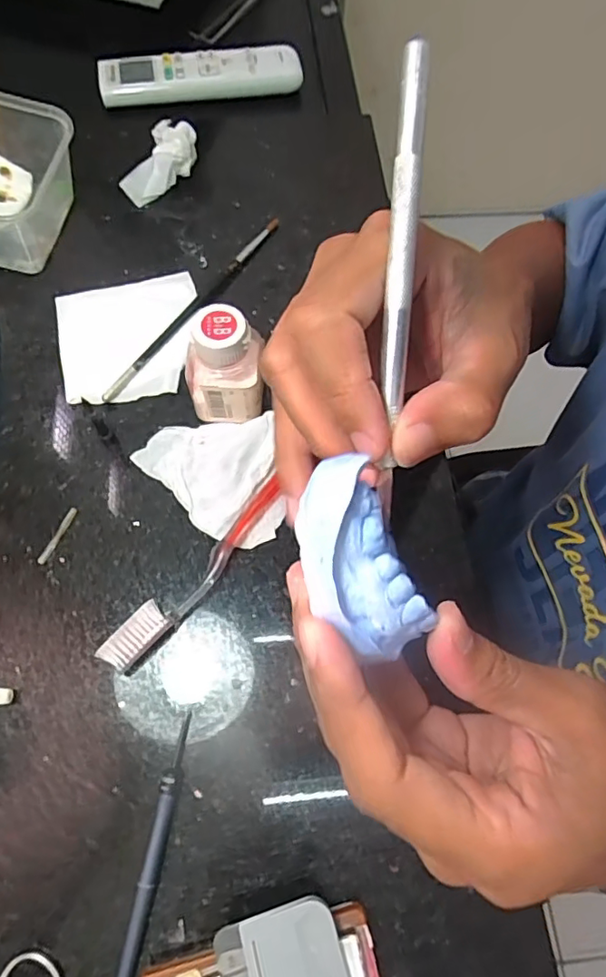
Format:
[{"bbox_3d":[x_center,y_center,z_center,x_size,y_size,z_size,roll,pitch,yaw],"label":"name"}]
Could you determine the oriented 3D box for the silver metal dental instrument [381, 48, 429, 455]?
[{"bbox_3d":[0.028,-0.063,0.159,0.007,0.004,0.112,2,102,-1],"label":"silver metal dental instrument"}]

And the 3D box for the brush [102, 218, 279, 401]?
[{"bbox_3d":[-0.072,-0.129,0.382,0.009,0.008,0.190,32,70,11],"label":"brush"}]

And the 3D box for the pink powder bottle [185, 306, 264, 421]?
[{"bbox_3d":[-0.044,-0.068,0.317,0.042,0.069,0.033,5,67,0],"label":"pink powder bottle"}]

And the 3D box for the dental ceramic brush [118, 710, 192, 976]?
[{"bbox_3d":[-0.070,0.184,0.246,0.008,0.009,0.152,9,67,2],"label":"dental ceramic brush"}]

